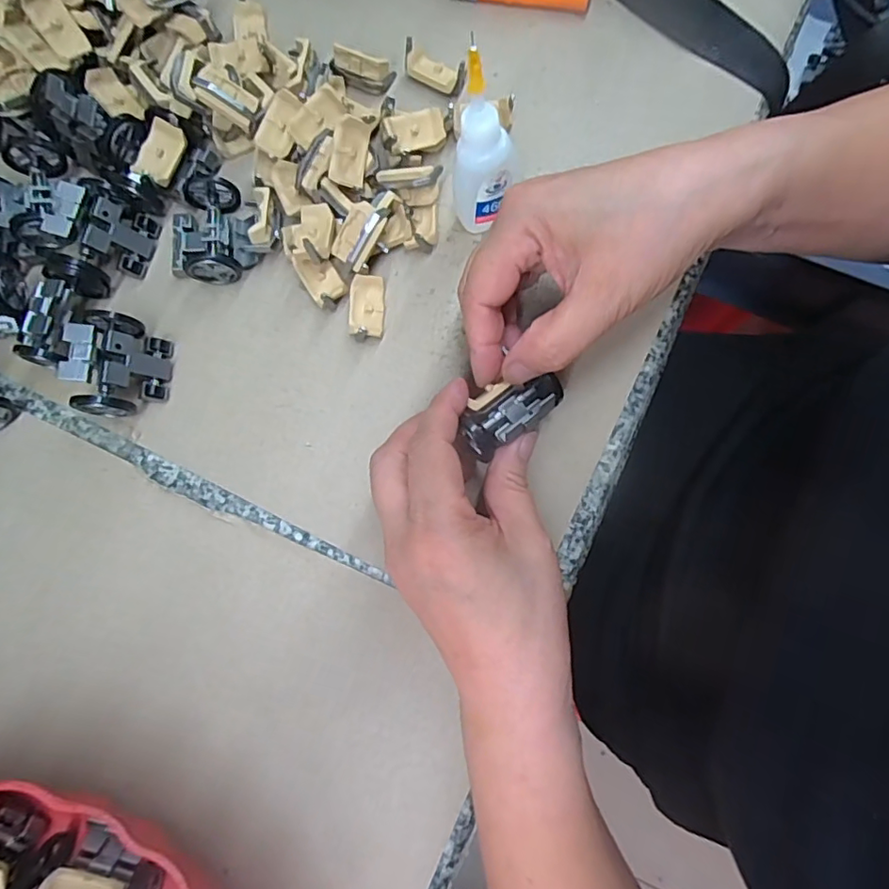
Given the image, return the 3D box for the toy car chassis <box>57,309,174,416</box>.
[{"bbox_3d":[-0.158,-0.038,0.271,0.034,0.034,0.050,1,80,1],"label":"toy car chassis"}]

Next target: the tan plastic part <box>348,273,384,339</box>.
[{"bbox_3d":[-0.040,-0.070,0.285,0.017,0.012,0.032,0,80,1],"label":"tan plastic part"}]

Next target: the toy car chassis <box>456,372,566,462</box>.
[{"bbox_3d":[0.030,-0.014,0.245,0.051,0.008,0.021,-33,81,-4],"label":"toy car chassis"}]

